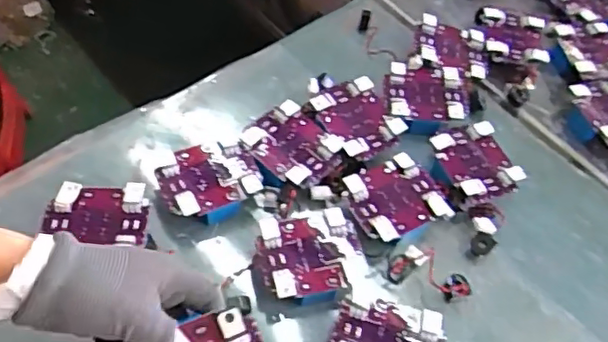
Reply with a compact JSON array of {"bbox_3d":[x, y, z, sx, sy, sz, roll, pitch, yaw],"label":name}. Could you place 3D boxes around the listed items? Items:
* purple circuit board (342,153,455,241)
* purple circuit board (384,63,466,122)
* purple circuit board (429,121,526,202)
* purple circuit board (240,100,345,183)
[{"bbox_3d":[0.096,0.026,0.629,0.093,0.013,0.084,-21,65,-19],"label":"purple circuit board"},{"bbox_3d":[0.144,-0.094,0.716,0.093,0.011,0.078,8,56,-7],"label":"purple circuit board"},{"bbox_3d":[0.194,-0.012,0.667,0.078,0.012,0.092,-13,61,-20],"label":"purple circuit board"},{"bbox_3d":[-0.015,-0.032,0.653,0.094,0.013,0.082,41,59,15],"label":"purple circuit board"}]

